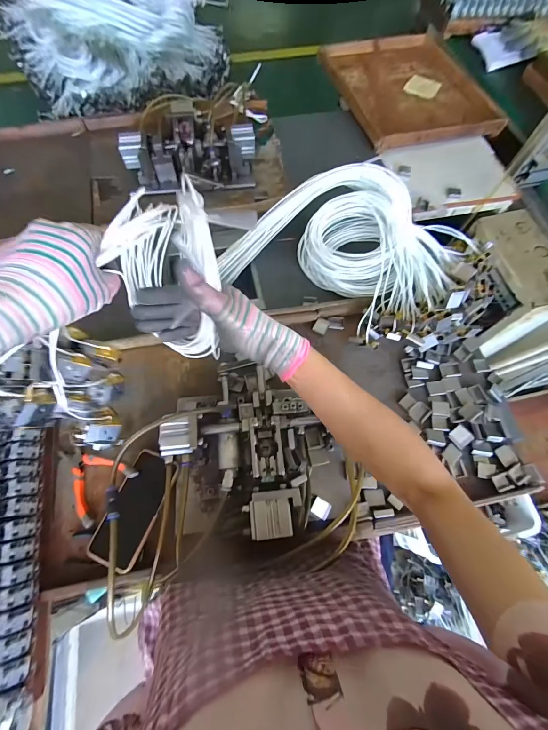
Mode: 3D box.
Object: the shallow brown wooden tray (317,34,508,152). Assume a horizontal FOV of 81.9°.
[{"bbox_3d":[0.403,-0.864,0.964,0.420,0.045,0.573,-12,69,-7],"label":"shallow brown wooden tray"}]

